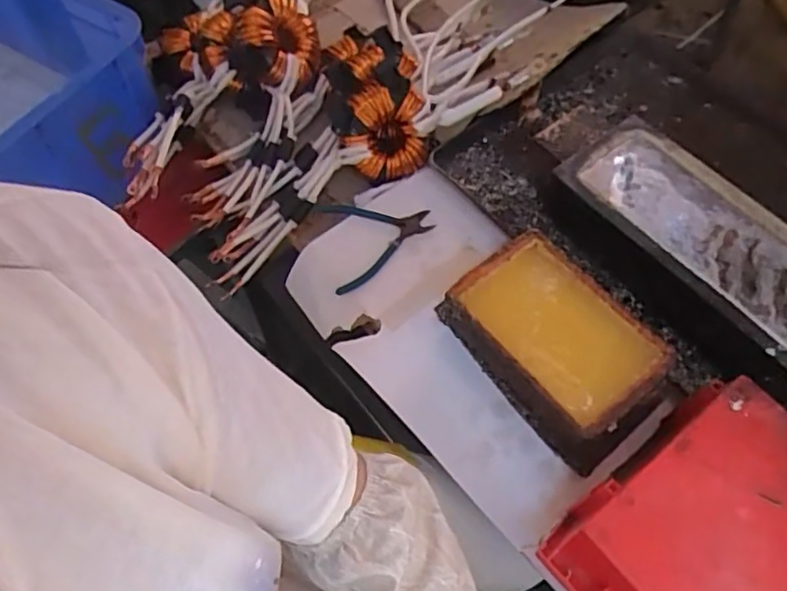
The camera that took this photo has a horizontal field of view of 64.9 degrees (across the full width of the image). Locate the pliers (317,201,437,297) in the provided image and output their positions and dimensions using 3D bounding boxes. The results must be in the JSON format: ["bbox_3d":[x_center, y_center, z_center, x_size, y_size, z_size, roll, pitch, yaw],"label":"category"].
[{"bbox_3d":[-0.019,-0.077,0.742,0.130,0.018,0.134,-15,62,-9],"label":"pliers"}]

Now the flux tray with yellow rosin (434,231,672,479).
[{"bbox_3d":[0.164,0.048,0.637,0.139,0.068,0.223,-34,66,-18],"label":"flux tray with yellow rosin"}]

